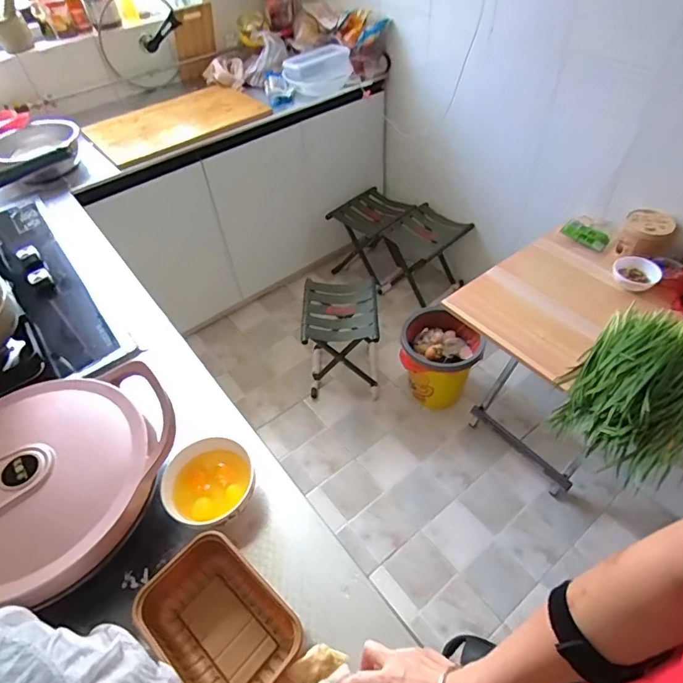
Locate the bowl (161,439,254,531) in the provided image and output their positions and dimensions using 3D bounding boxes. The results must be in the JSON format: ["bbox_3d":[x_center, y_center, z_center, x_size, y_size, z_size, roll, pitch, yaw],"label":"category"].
[{"bbox_3d":[-0.189,0.212,0.672,0.123,0.066,0.127,-2,49,2],"label":"bowl"}]

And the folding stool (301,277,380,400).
[{"bbox_3d":[0.001,-0.021,1.870,0.280,0.407,0.334,-2,49,1],"label":"folding stool"}]

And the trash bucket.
[{"bbox_3d":[0.372,0.080,1.788,0.289,0.319,0.285,-2,49,2],"label":"trash bucket"}]

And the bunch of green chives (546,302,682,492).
[{"bbox_3d":[0.714,0.101,1.085,0.286,0.140,0.445,36,60,29],"label":"bunch of green chives"}]

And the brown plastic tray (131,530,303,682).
[{"bbox_3d":[-0.152,0.337,0.565,0.191,0.068,0.132,33,59,28],"label":"brown plastic tray"}]

